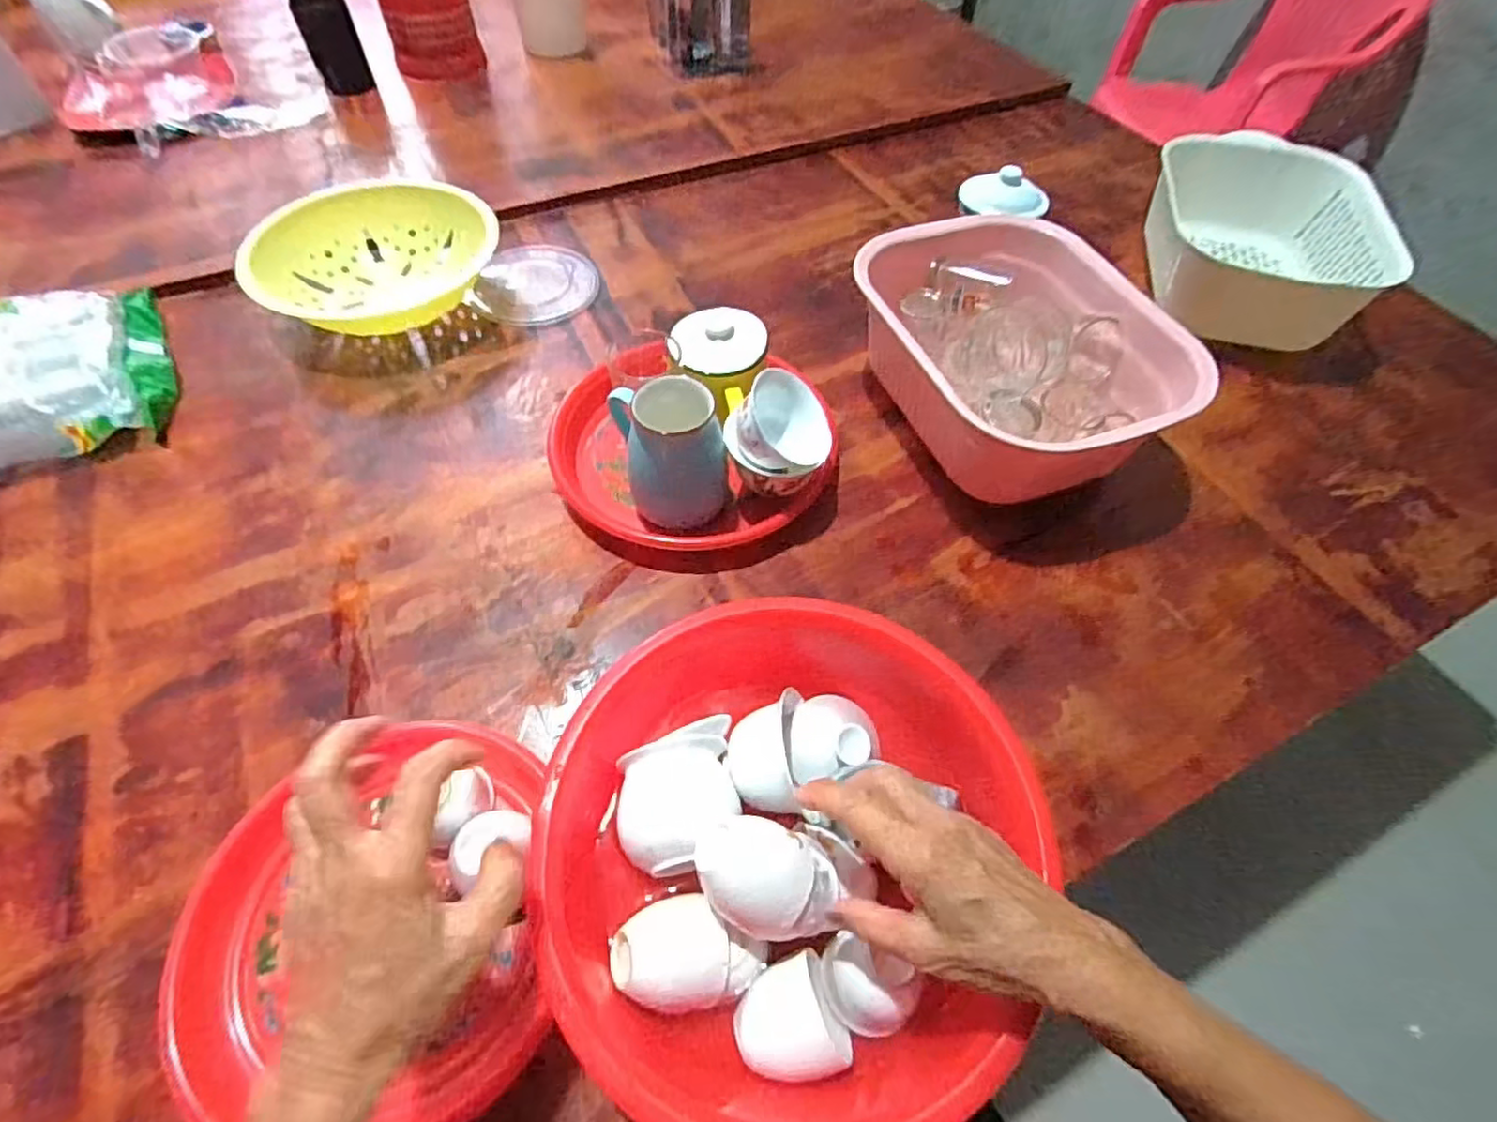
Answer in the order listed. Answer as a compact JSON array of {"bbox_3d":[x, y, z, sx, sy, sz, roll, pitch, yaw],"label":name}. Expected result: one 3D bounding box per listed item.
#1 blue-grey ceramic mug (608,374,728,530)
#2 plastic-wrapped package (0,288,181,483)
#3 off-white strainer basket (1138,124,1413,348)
[{"bbox_3d":[-0.063,-0.086,0.556,0.079,0.114,0.096,-14,57,-11],"label":"blue-grey ceramic mug"},{"bbox_3d":[-0.667,-0.175,0.618,0.216,0.072,0.204,-22,61,-16],"label":"plastic-wrapped package"},{"bbox_3d":[0.556,-0.352,0.755,0.215,0.111,0.269,18,58,9],"label":"off-white strainer basket"}]

